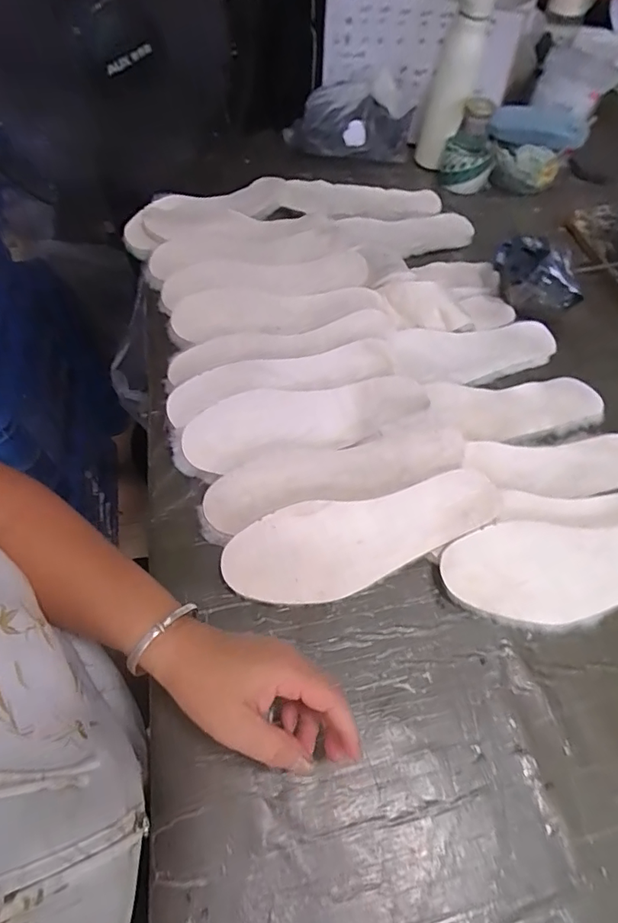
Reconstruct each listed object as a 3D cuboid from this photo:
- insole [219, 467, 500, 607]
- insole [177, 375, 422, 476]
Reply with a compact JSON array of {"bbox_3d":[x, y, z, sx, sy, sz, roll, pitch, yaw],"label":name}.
[{"bbox_3d":[0.055,0.069,0.455,0.263,0.009,0.084,-13,60,-10],"label":"insole"},{"bbox_3d":[-0.003,-0.050,0.521,0.256,0.018,0.075,-14,60,-10],"label":"insole"}]

